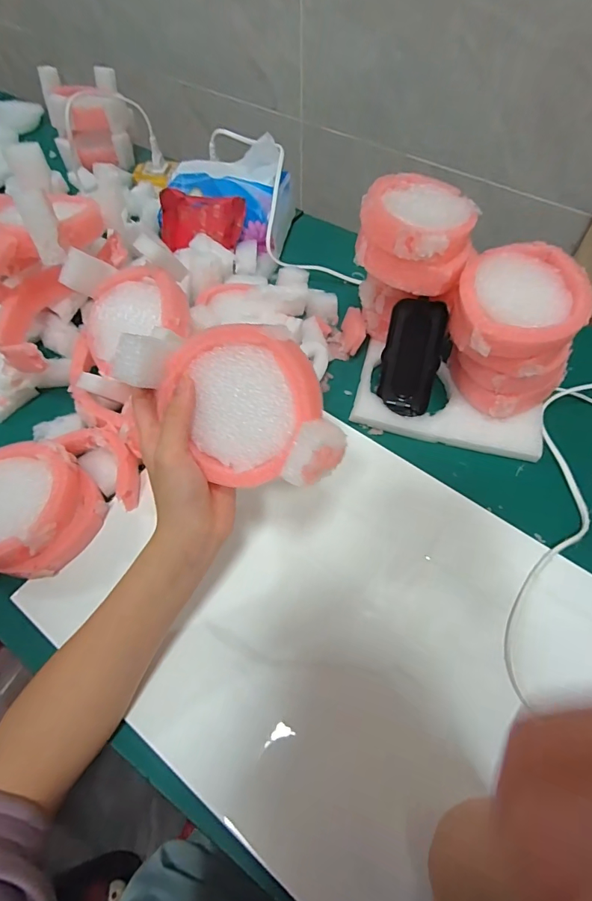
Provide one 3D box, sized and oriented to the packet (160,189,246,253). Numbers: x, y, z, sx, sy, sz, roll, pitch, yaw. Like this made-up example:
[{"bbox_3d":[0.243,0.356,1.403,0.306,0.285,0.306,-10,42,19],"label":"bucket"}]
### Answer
[{"bbox_3d":[-0.111,-0.269,0.515,0.094,0.057,0.026,10,20,9],"label":"packet"}]

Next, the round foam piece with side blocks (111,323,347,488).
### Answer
[{"bbox_3d":[-0.037,-0.028,0.262,0.133,0.041,0.097,3,102,17],"label":"round foam piece with side blocks"}]

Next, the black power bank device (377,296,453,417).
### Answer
[{"bbox_3d":[0.113,-0.089,0.425,0.055,0.109,0.023,17,20,14],"label":"black power bank device"}]

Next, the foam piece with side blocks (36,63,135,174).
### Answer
[{"bbox_3d":[-0.303,-0.489,0.650,0.109,0.089,0.134,-21,62,-11],"label":"foam piece with side blocks"}]

